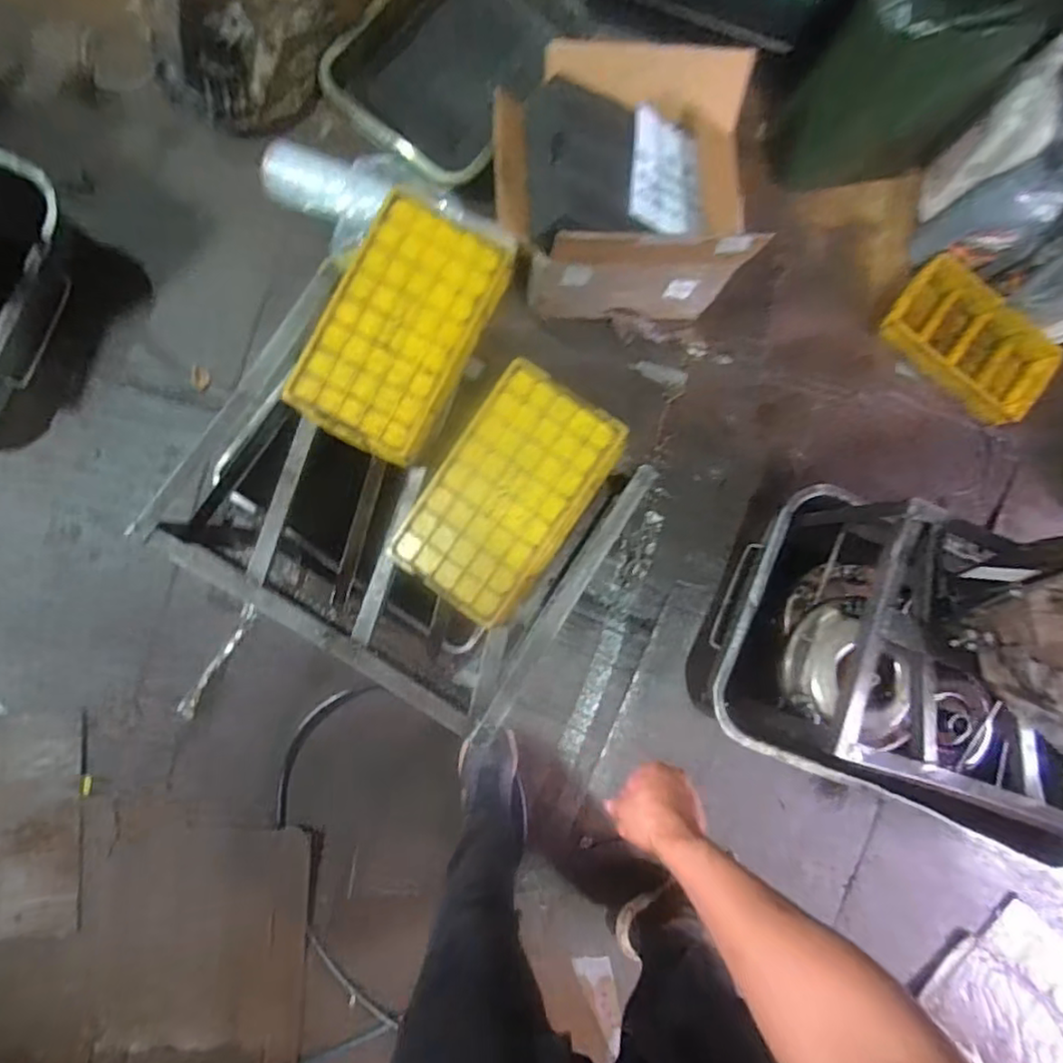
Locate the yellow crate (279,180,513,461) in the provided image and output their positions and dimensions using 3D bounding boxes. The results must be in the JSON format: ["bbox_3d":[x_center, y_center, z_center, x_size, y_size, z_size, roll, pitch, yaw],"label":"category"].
[{"bbox_3d":[-0.186,-0.289,0.929,0.204,0.078,0.344,27,83,-4],"label":"yellow crate"}]

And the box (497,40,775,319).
[{"bbox_3d":[0.159,-0.633,1.191,0.443,0.311,0.374,0,86,-4],"label":"box"}]

